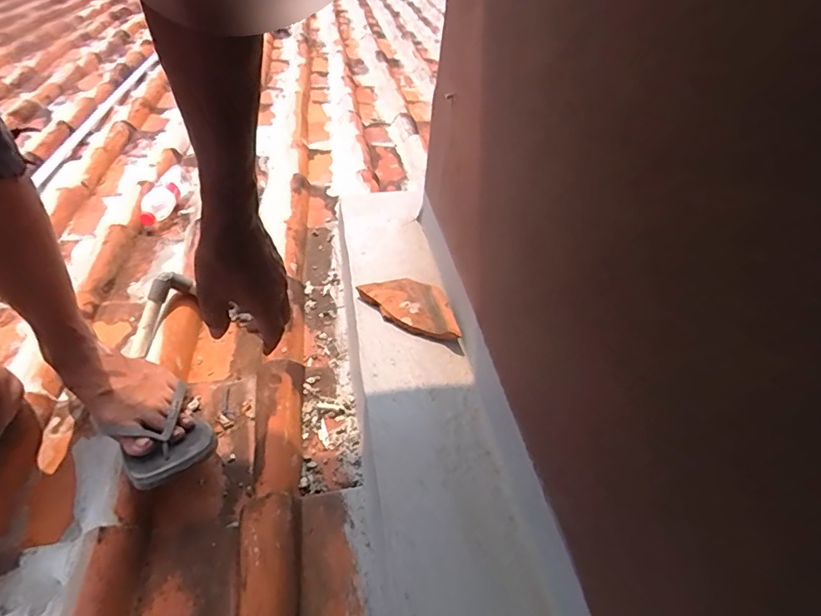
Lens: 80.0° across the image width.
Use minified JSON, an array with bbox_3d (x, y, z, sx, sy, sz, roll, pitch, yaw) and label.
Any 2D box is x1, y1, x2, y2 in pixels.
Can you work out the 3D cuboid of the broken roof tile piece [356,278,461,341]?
[{"bbox_3d":[0.007,-0.006,0.759,0.186,0.025,0.082,30,55,35],"label":"broken roof tile piece"}]

